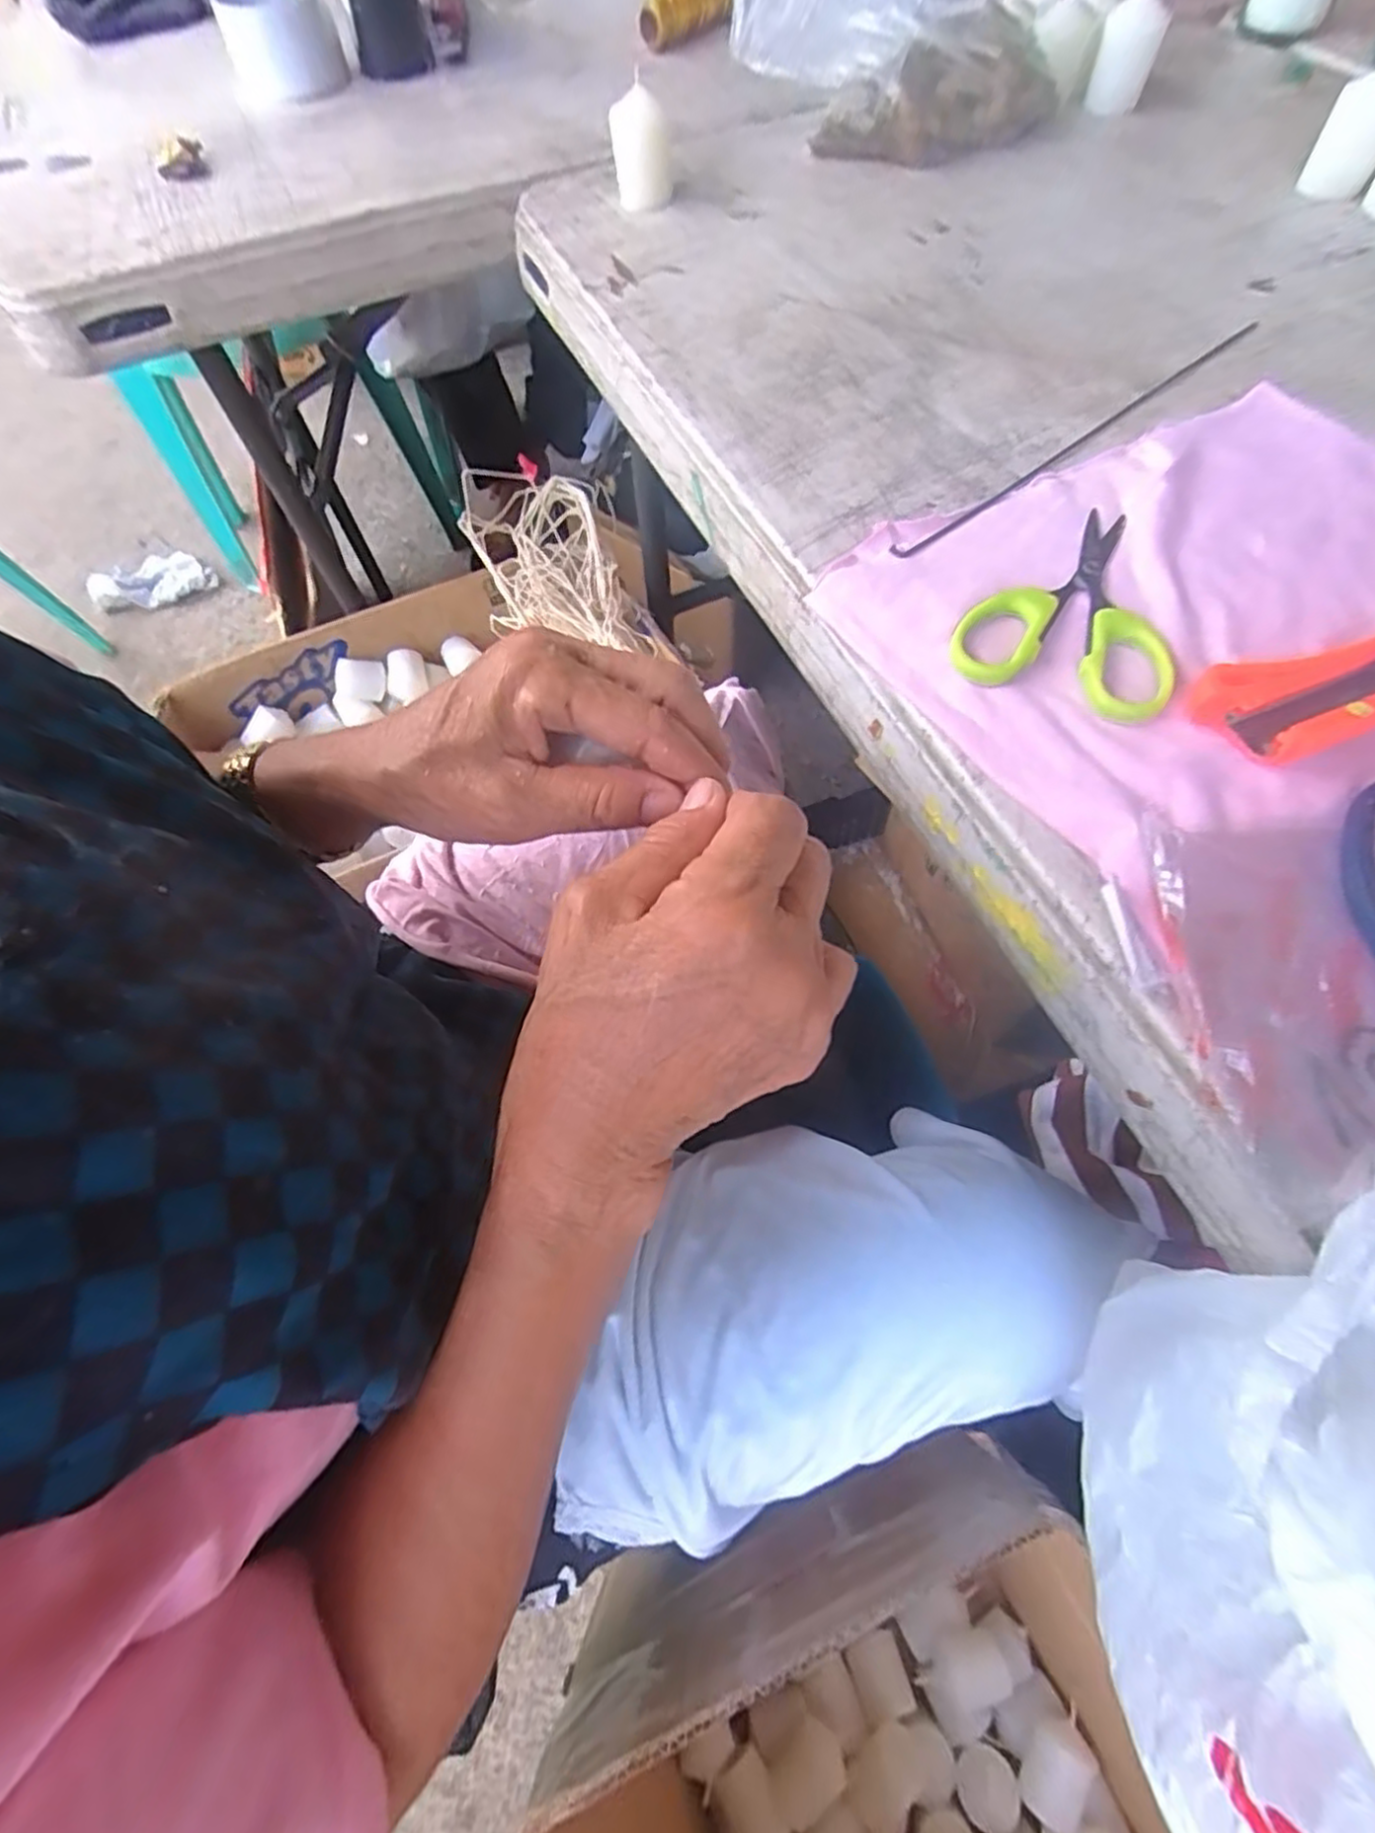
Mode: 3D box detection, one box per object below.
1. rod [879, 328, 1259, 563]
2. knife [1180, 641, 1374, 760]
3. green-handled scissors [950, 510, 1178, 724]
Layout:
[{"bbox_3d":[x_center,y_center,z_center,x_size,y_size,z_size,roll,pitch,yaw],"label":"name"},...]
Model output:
[{"bbox_3d":[0.189,-0.225,0.326,0.249,0.007,0.010,-35,68,-14],"label":"rod"},{"bbox_3d":[0.267,-0.097,0.249,0.182,0.019,0.036,-21,65,-8],"label":"knife"},{"bbox_3d":[0.155,-0.125,0.275,0.079,0.008,0.107,22,67,12],"label":"green-handled scissors"}]

